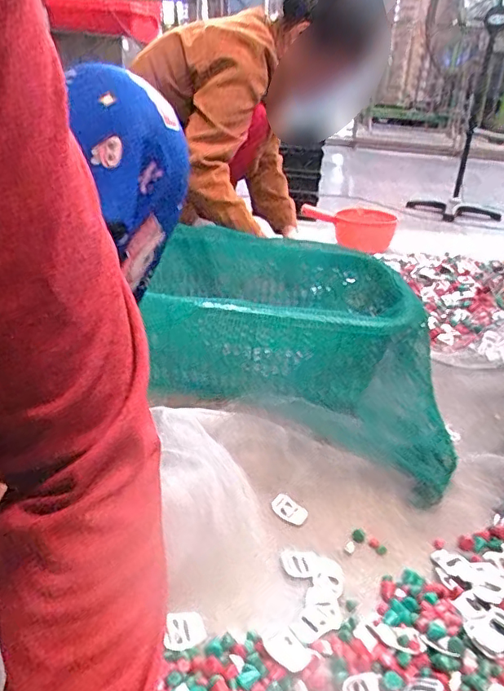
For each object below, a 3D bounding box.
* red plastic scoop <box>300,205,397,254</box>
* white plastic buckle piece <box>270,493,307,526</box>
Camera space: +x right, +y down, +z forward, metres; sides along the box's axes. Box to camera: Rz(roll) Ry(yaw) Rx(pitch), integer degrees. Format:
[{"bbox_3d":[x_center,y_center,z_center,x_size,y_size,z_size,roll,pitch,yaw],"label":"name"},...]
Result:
[{"bbox_3d":[0.308,-0.364,1.629,0.287,0.100,0.138,19,29,29],"label":"red plastic scoop"},{"bbox_3d":[0.042,0.185,0.603,0.042,0.008,0.026,23,32,34],"label":"white plastic buckle piece"}]

